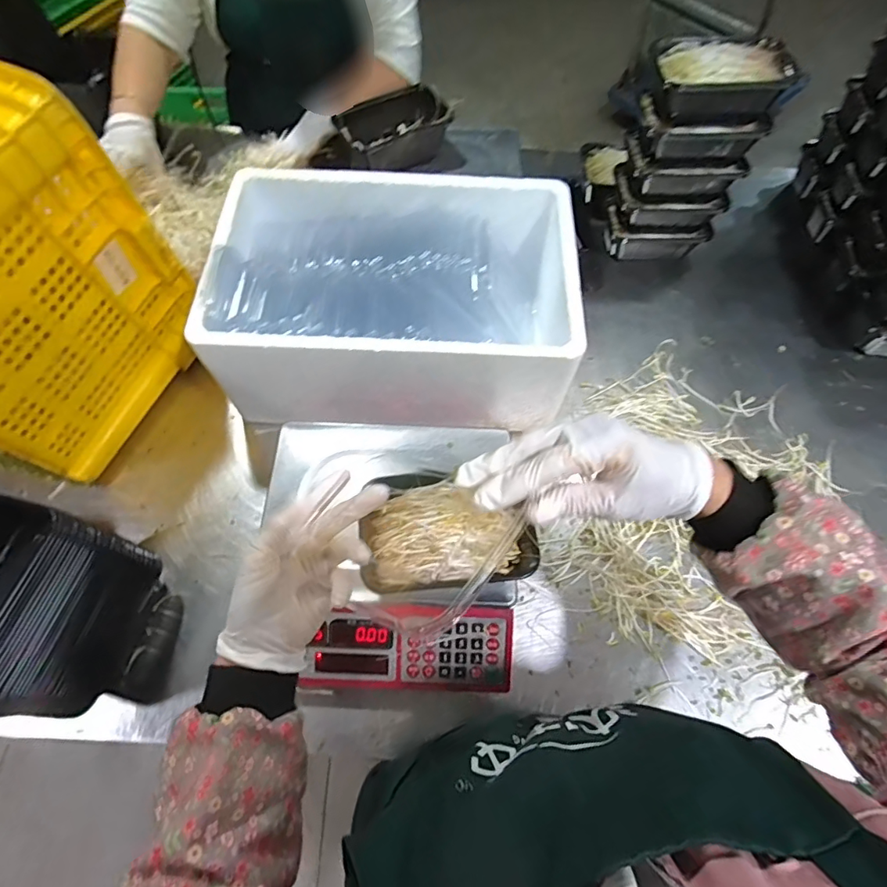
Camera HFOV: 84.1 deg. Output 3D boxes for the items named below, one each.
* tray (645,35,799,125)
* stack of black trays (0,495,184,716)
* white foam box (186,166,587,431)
[{"bbox_3d":[0.377,-0.504,0.688,0.179,0.072,0.099,2,64,-1],"label":"tray"},{"bbox_3d":[-0.423,0.187,0.529,0.163,0.240,0.179,8,64,2],"label":"stack of black trays"},{"bbox_3d":[-0.062,-0.205,0.703,0.460,0.168,0.305,1,64,-1],"label":"white foam box"}]

